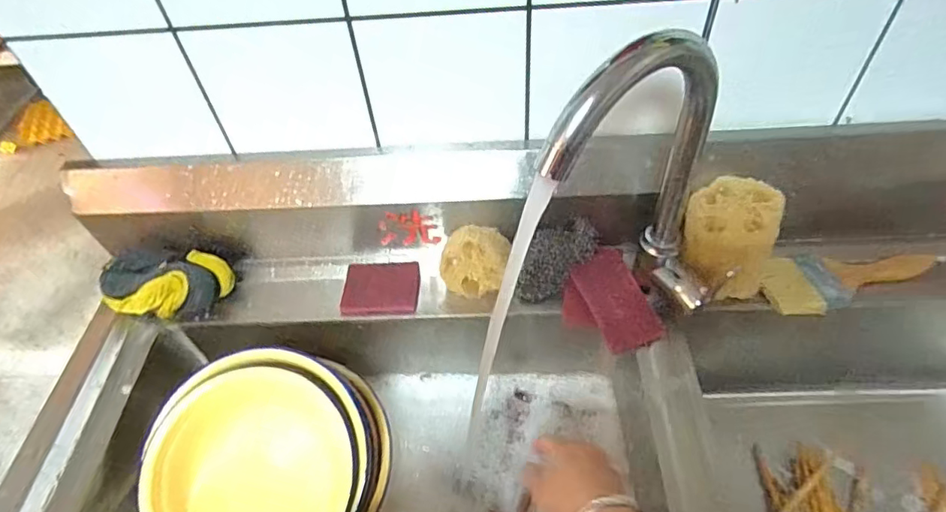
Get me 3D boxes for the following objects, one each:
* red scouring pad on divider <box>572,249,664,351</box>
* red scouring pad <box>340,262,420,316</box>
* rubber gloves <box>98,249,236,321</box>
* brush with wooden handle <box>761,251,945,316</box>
[{"bbox_3d":[0.146,0.042,0.553,0.060,0.010,0.111,-16,58,-3],"label":"red scouring pad on divider"},{"bbox_3d":[-0.101,0.035,0.594,0.081,0.017,0.062,-3,50,3],"label":"red scouring pad"},{"bbox_3d":[-0.327,0.035,0.581,0.122,0.057,0.066,1,50,7],"label":"rubber gloves"},{"bbox_3d":[0.389,0.019,0.557,0.188,0.017,0.063,-12,50,-5],"label":"brush with wooden handle"}]

